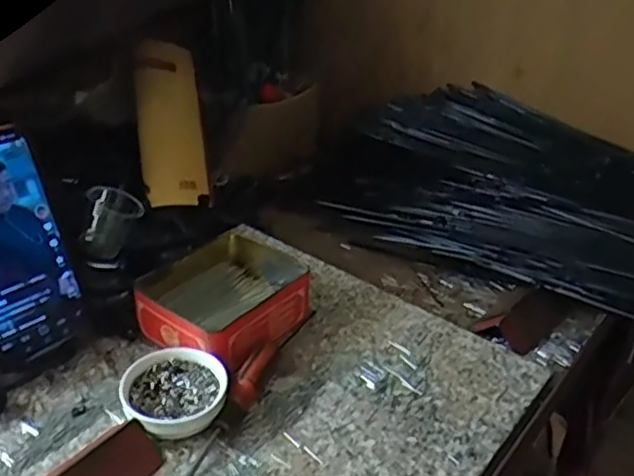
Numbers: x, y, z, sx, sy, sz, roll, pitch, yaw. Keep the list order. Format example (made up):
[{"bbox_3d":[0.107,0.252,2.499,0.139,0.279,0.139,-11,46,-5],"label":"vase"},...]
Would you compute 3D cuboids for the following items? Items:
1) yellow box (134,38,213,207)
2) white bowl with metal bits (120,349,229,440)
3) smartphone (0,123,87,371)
[{"bbox_3d":[-0.164,-0.129,0.714,0.071,0.031,0.203,-6,71,-14],"label":"yellow box"},{"bbox_3d":[-0.101,0.111,0.449,0.070,0.028,0.067,2,30,-1],"label":"white bowl with metal bits"},{"bbox_3d":[-0.221,0.007,0.453,0.011,0.164,0.074,1,22,43],"label":"smartphone"}]

